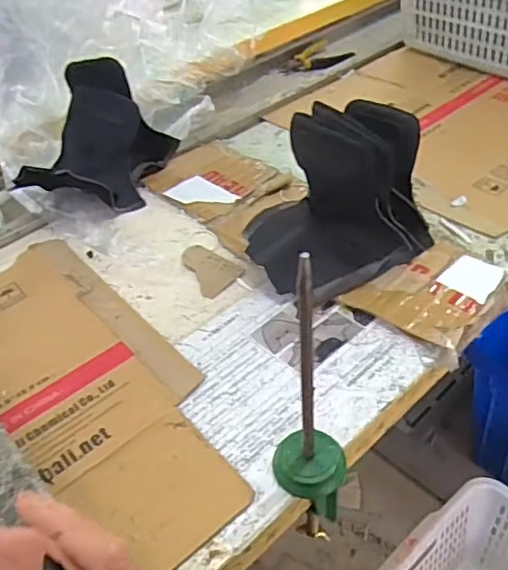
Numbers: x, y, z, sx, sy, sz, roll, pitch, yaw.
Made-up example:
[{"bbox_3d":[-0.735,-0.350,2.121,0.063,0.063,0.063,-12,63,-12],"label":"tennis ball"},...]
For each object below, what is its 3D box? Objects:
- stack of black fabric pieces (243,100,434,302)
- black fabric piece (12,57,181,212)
[{"bbox_3d":[0.098,-0.101,0.665,0.193,0.186,0.139,-23,43,-17],"label":"stack of black fabric pieces"},{"bbox_3d":[-0.228,-0.201,0.824,0.136,0.145,0.202,12,45,21],"label":"black fabric piece"}]

